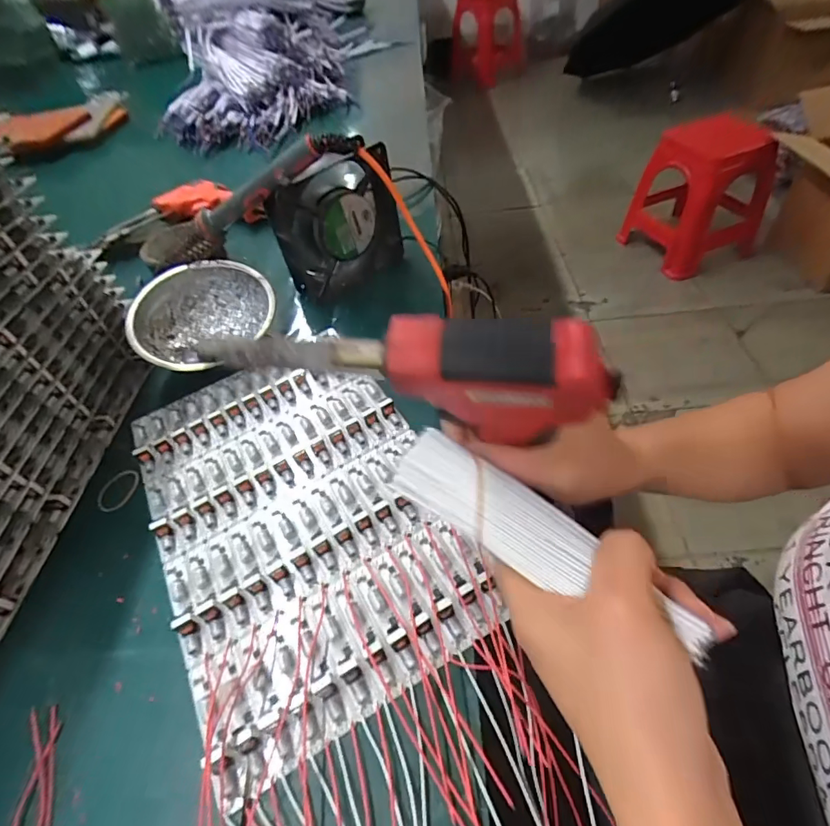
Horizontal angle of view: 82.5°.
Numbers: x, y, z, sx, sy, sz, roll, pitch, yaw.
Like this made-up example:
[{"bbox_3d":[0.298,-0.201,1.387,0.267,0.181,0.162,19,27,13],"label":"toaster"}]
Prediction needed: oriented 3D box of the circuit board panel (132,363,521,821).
[{"bbox_3d":[-0.086,0.058,0.334,0.183,0.019,0.289,-28,55,-13],"label":"circuit board panel"}]

